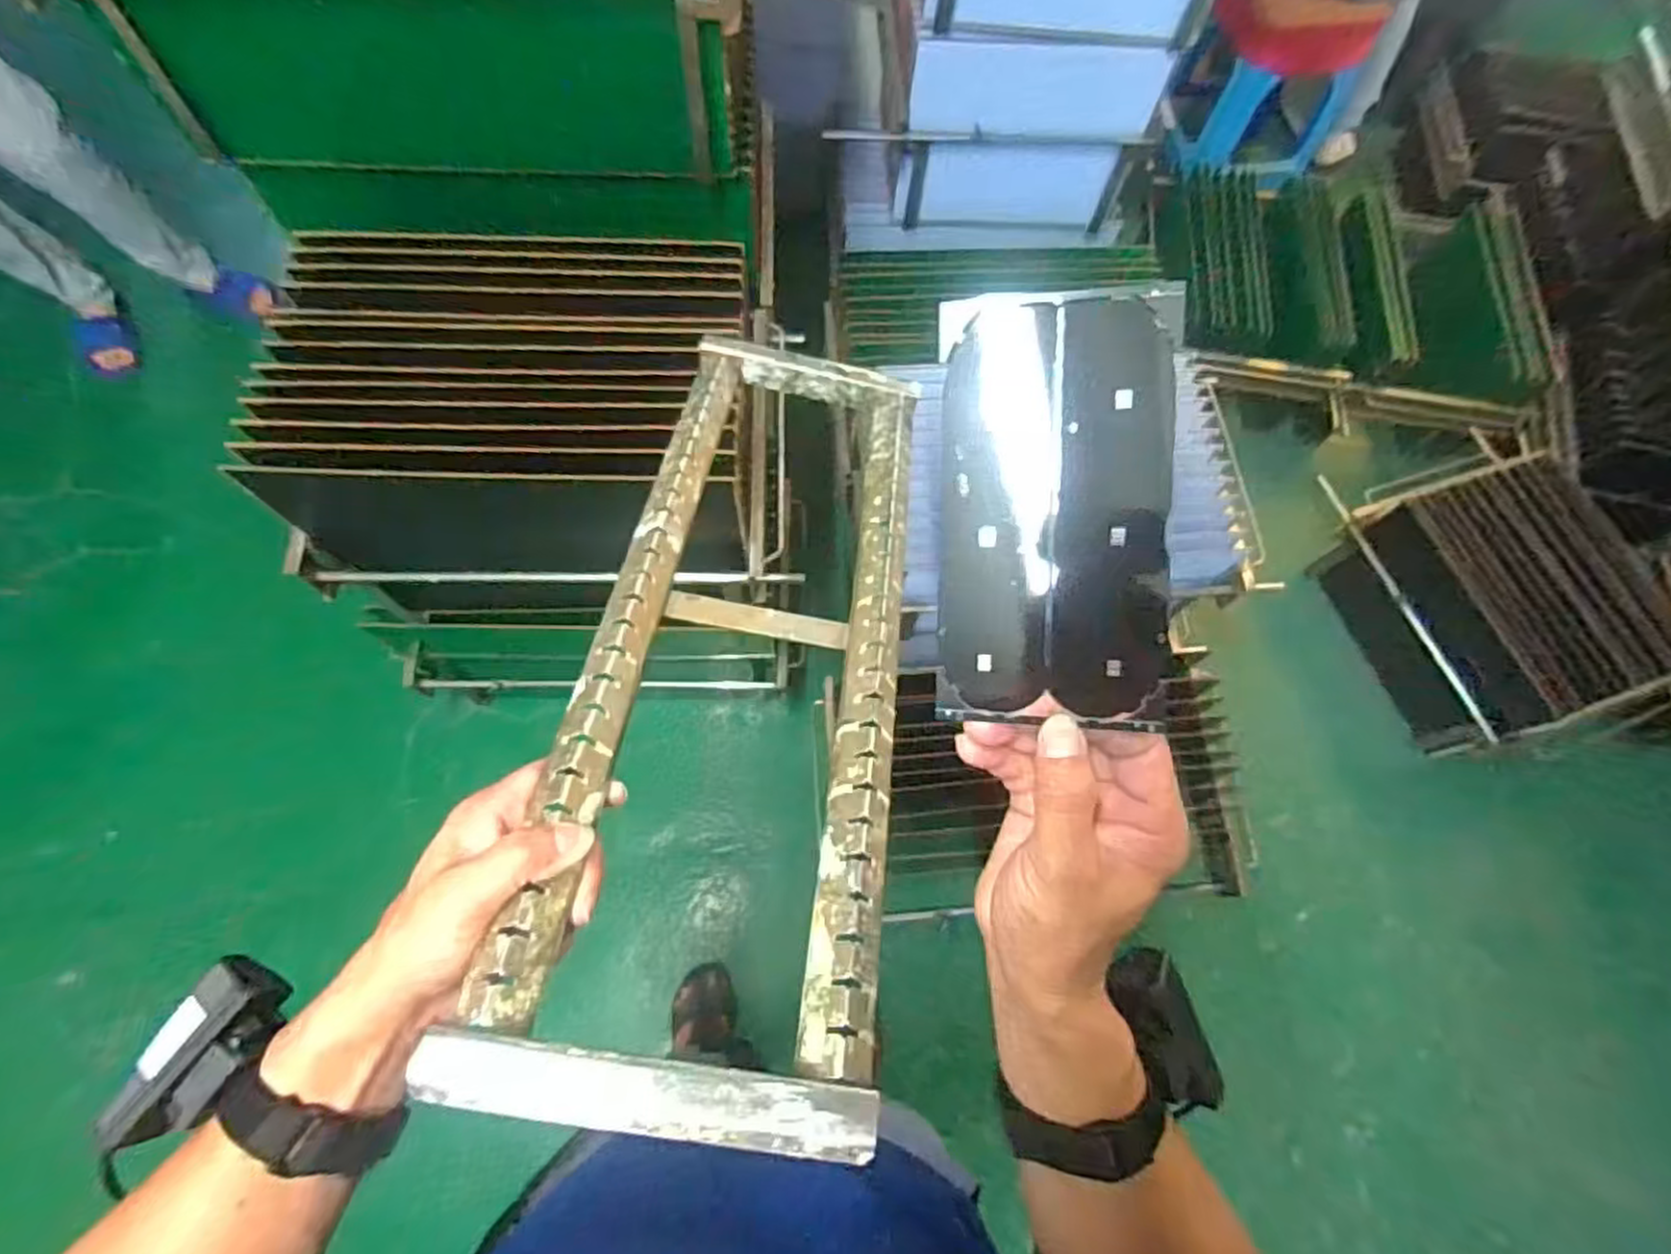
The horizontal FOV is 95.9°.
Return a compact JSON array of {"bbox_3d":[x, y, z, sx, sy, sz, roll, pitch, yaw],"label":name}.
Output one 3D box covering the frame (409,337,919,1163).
[{"bbox_3d":[-0.047,-0.007,0.460,0.175,0.023,0.534,11,50,-4],"label":"frame"}]

